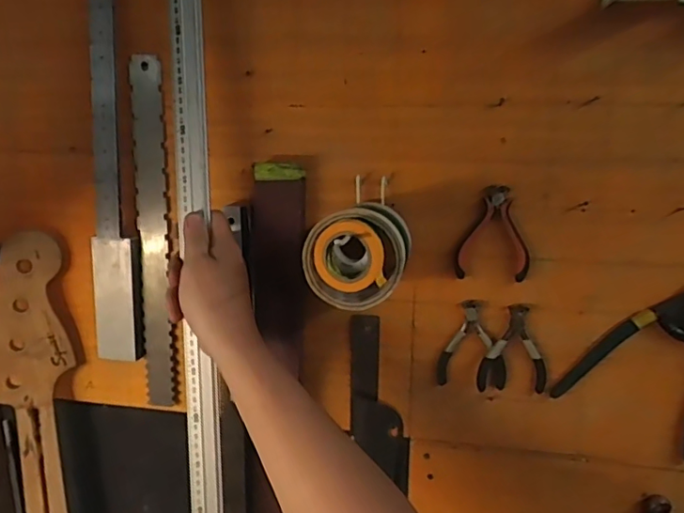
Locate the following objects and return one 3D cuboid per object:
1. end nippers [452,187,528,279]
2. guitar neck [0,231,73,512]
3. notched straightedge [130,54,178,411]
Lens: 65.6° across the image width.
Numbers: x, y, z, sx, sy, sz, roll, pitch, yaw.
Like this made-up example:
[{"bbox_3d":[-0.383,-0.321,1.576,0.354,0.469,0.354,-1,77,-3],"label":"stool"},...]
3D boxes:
[{"bbox_3d":[0.158,-0.025,0.556,0.074,0.095,0.011,2,10,8],"label":"end nippers"},{"bbox_3d":[-0.377,0.370,0.679,0.092,0.782,0.025,-4,5,-13],"label":"guitar neck"},{"bbox_3d":[-0.223,-0.021,0.628,0.040,0.400,0.009,2,10,6],"label":"notched straightedge"}]

